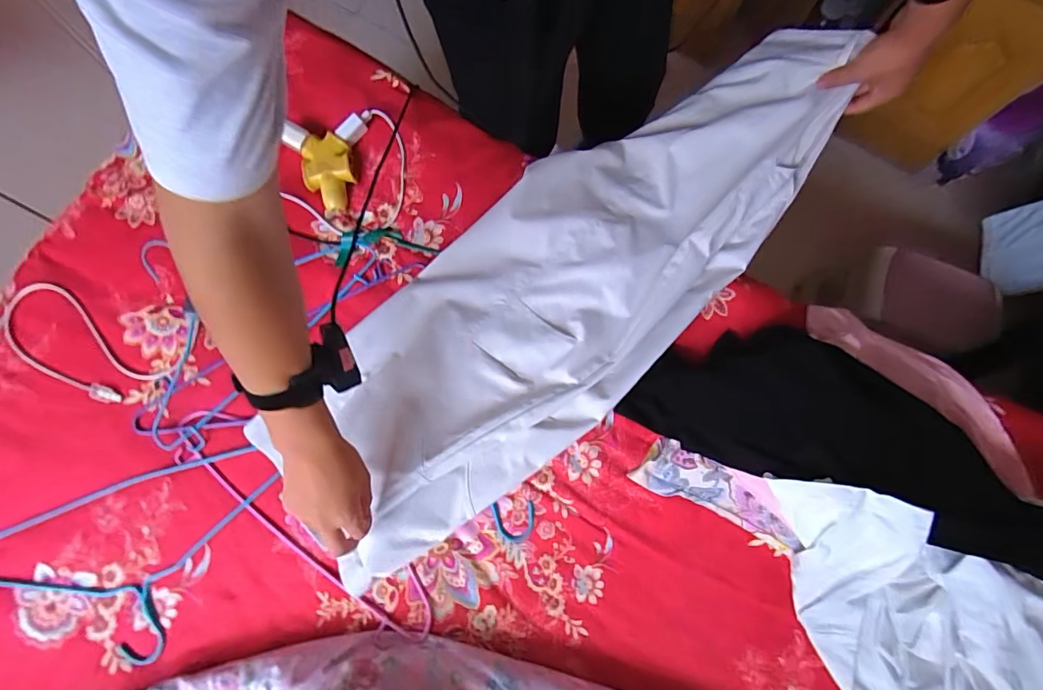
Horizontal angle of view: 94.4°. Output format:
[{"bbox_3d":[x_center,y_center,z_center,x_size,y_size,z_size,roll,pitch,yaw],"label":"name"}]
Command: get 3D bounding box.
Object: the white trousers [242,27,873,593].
[{"bbox_3d":[0.063,-0.092,0.638,0.878,0.099,0.303,-43,80,-3],"label":"white trousers"}]

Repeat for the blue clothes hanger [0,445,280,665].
[{"bbox_3d":[-0.506,0.286,0.610,0.400,0.017,0.225,-16,77,-4],"label":"blue clothes hanger"}]

